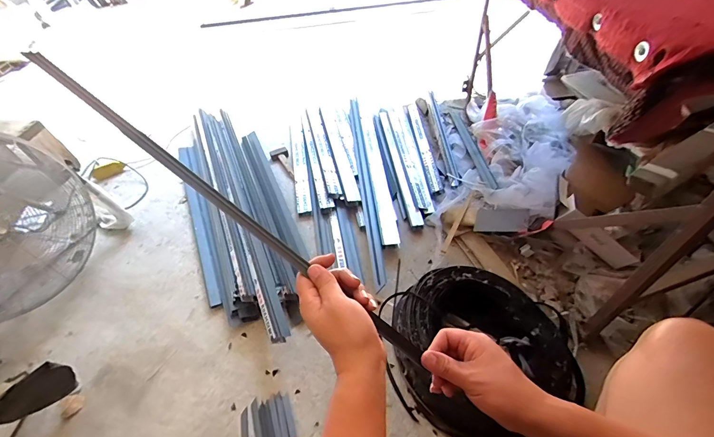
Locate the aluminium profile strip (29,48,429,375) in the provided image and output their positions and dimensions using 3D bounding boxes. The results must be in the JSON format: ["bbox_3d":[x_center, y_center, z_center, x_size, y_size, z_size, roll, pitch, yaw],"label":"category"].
[{"bbox_3d":[-0.155,-0.011,0.429,0.592,0.014,0.016,39,56,-2],"label":"aluminium profile strip"}]

